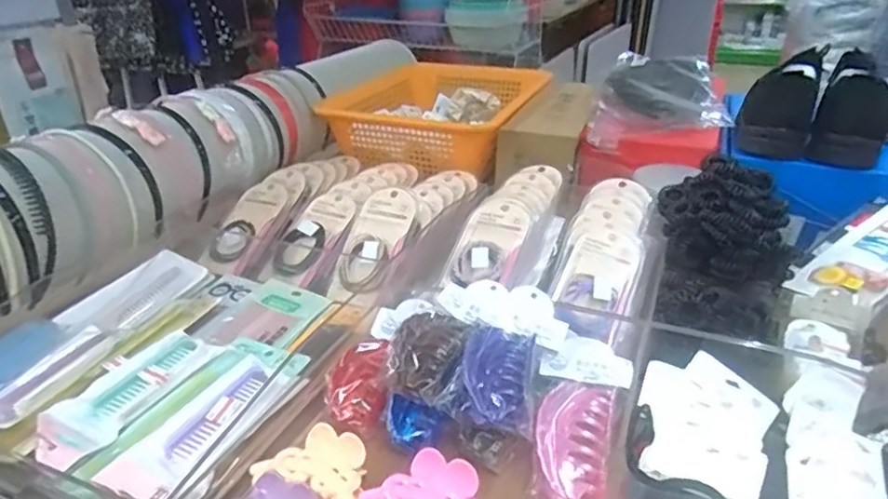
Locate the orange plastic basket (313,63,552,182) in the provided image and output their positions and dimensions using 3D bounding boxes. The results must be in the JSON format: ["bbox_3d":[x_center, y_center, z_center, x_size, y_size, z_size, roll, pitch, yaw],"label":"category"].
[{"bbox_3d":[-0.004,-0.244,1.023,0.295,0.071,0.390,8,29,18],"label":"orange plastic basket"}]

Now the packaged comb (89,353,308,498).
[{"bbox_3d":[-0.160,0.121,0.420,0.064,0.015,0.139,9,29,19],"label":"packaged comb"}]

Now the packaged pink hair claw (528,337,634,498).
[{"bbox_3d":[0.097,0.122,0.444,0.065,0.035,0.140,18,40,17],"label":"packaged pink hair claw"}]

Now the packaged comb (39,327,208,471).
[{"bbox_3d":[-0.239,0.105,0.446,0.052,0.015,0.138,10,30,21],"label":"packaged comb"}]

